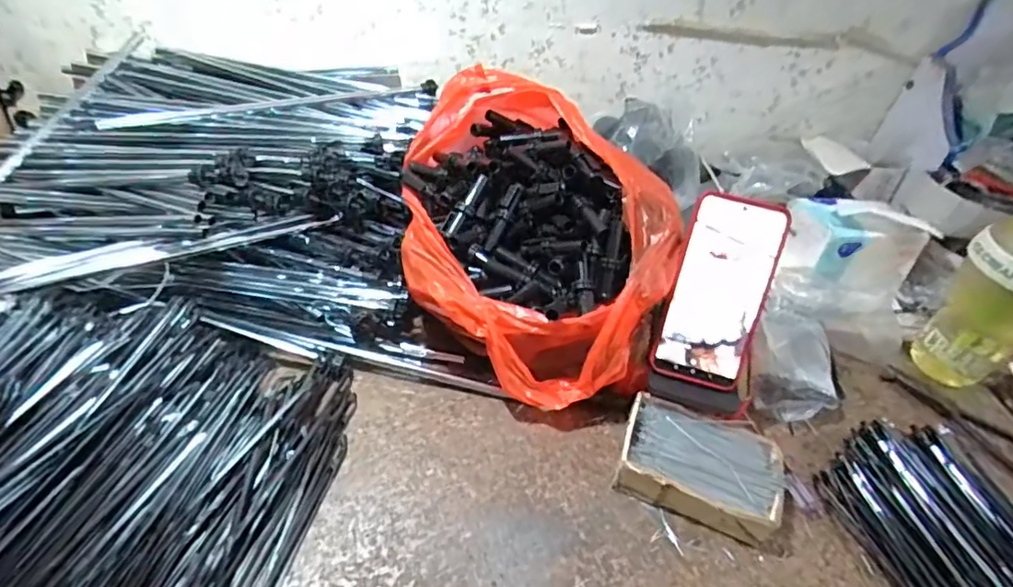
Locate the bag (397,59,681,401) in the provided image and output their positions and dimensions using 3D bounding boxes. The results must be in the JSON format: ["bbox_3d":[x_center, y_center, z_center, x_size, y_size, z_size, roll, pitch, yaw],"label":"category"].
[{"bbox_3d":[0.028,-0.058,0.530,0.244,0.195,0.265,-3,40,-9],"label":"bag"}]

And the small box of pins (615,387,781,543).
[{"bbox_3d":[0.164,0.144,0.466,0.124,0.043,0.090,17,41,15],"label":"small box of pins"}]

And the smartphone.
[{"bbox_3d":[0.183,-0.001,0.474,0.077,0.162,0.014,16,12,13],"label":"smartphone"}]

